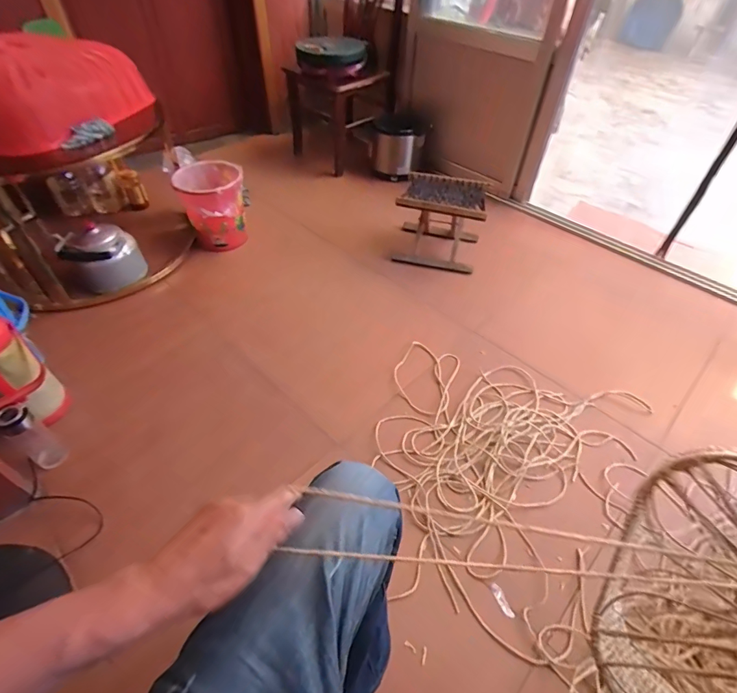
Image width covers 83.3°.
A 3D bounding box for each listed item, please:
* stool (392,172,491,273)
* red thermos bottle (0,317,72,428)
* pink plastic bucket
[{"bbox_3d":[0.271,-0.474,1.568,0.305,0.231,0.260,10,50,8],"label":"stool"},{"bbox_3d":[-0.837,0.072,0.950,0.137,0.353,0.166,29,53,21],"label":"red thermos bottle"},{"bbox_3d":[-0.581,-0.538,1.589,0.233,0.249,0.272,-12,50,-13],"label":"pink plastic bucket"}]

